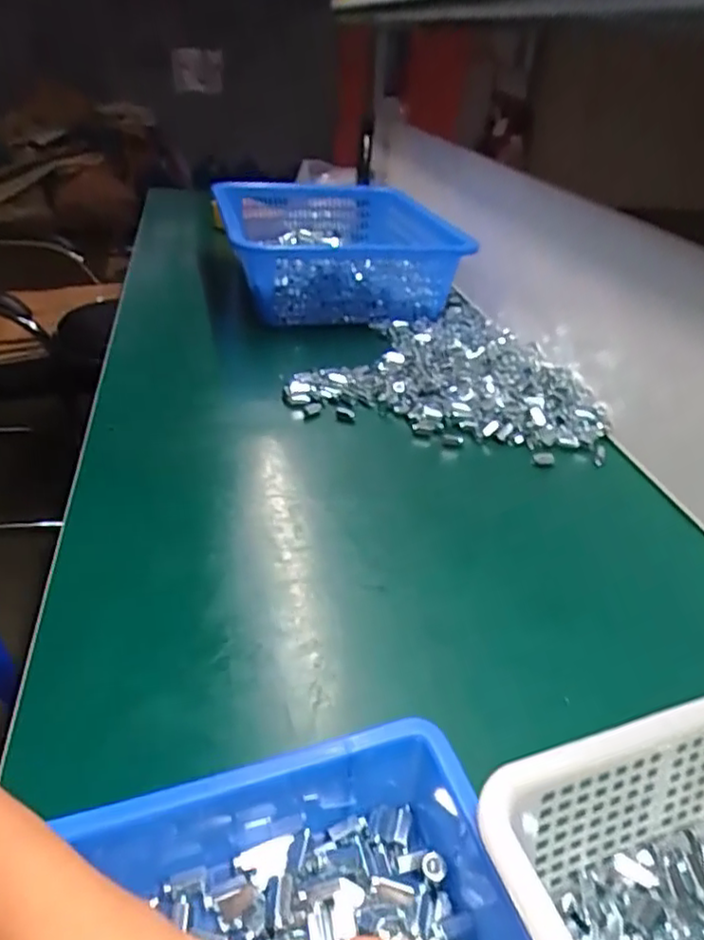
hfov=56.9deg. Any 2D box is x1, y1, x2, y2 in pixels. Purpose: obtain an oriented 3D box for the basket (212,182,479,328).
[{"bbox_3d":[-0.036,-0.381,1.108,0.349,0.125,0.457,-6,34,-12],"label":"basket"}]

